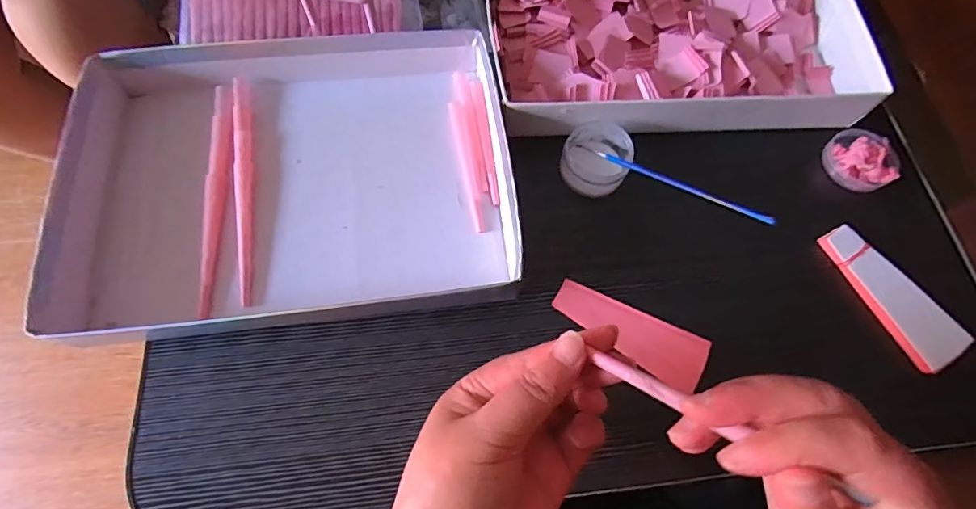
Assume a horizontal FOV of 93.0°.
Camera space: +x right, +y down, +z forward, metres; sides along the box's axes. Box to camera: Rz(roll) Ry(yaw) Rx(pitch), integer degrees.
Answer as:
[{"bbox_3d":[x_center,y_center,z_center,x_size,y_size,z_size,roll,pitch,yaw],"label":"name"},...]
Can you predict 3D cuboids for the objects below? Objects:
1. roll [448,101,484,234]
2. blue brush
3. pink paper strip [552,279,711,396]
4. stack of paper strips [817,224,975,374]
[{"bbox_3d":[-0.015,-0.069,0.355,0.011,0.008,0.109,-11,70,-6],"label":"roll"},{"bbox_3d":[0.124,-0.047,0.308,0.005,0.006,0.130,-40,46,-14],"label":"blue brush"},{"bbox_3d":[0.098,0.054,0.320,0.107,0.004,0.038,26,70,8],"label":"pink paper strip"},{"bbox_3d":[0.289,0.026,0.332,0.038,0.010,0.109,-25,71,-11],"label":"stack of paper strips"}]

